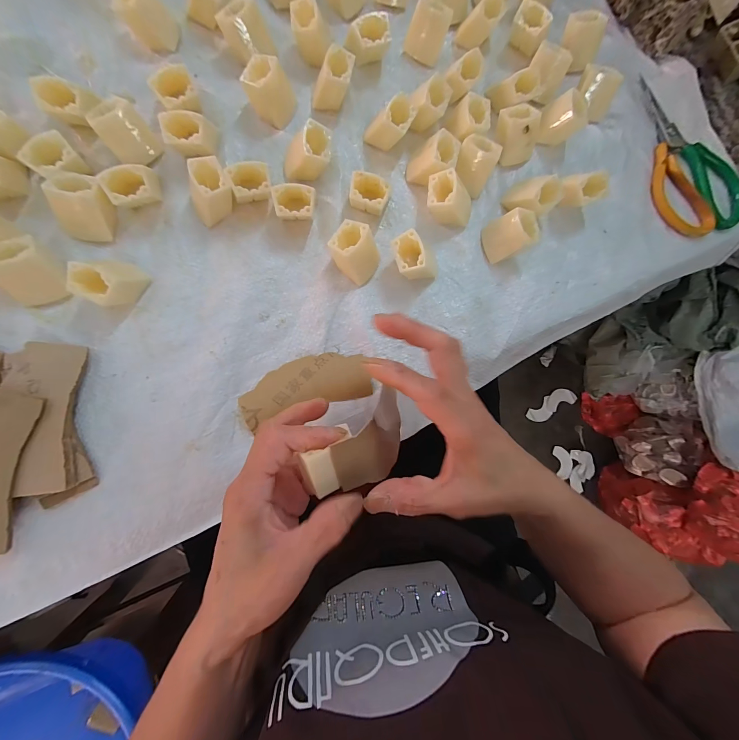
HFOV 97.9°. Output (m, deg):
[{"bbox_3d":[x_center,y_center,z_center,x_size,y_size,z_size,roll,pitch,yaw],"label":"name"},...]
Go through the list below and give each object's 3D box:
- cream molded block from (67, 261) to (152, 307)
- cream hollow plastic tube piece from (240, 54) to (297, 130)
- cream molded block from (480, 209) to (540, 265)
[{"bbox_3d":[-0.209,-0.071,0.259,0.038,0.037,0.031,14,105,-6],"label":"cream molded block"},{"bbox_3d":[-0.093,-0.255,0.297,0.038,0.031,0.039,26,81,-3],"label":"cream hollow plastic tube piece"},{"bbox_3d":[0.135,-0.128,0.310,0.024,0.045,0.037,-11,83,-41],"label":"cream molded block"}]

